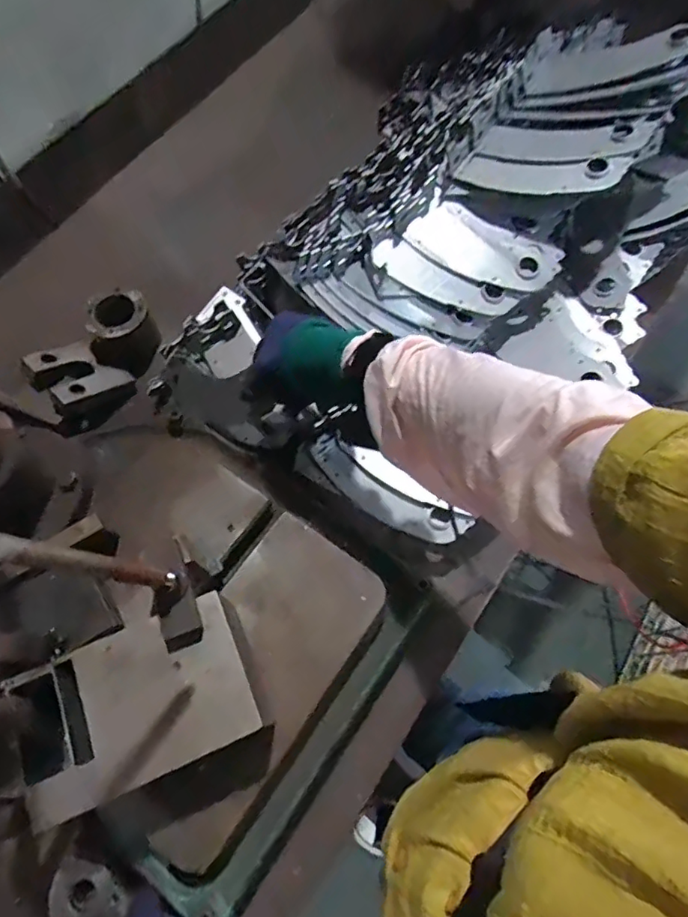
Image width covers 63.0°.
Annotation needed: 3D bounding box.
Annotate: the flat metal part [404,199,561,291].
[{"bbox_3d":[0.157,-0.239,0.638,0.169,0.013,0.071,26,88,10],"label":"flat metal part"}]

